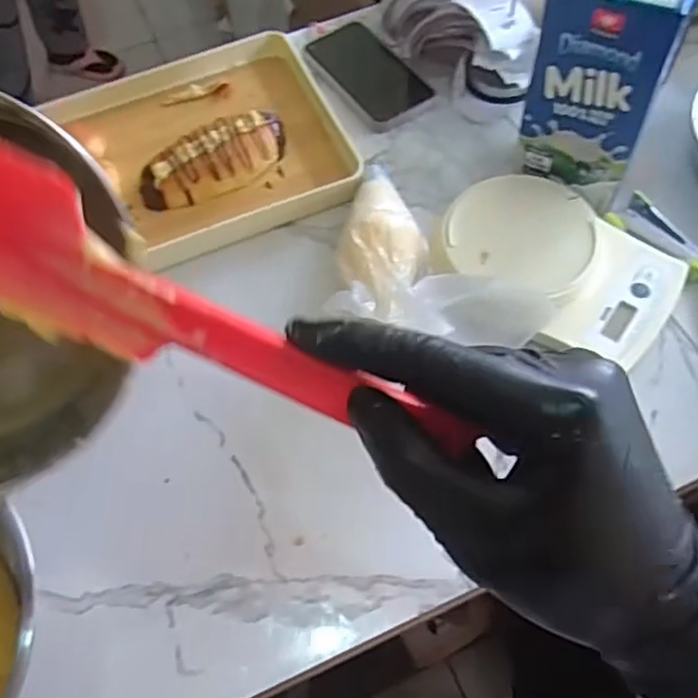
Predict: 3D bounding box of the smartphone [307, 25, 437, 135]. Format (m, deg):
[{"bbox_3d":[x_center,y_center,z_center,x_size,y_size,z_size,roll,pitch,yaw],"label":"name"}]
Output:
[{"bbox_3d":[0.019,-0.283,0.690,0.080,0.012,0.138,-33,64,-13],"label":"smartphone"}]

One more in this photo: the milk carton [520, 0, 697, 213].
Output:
[{"bbox_3d":[0.193,-0.200,0.524,0.092,0.205,0.064,26,66,17],"label":"milk carton"}]

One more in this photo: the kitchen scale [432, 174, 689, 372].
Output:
[{"bbox_3d":[0.165,-0.065,0.545,0.188,0.042,0.140,36,69,20],"label":"kitchen scale"}]

